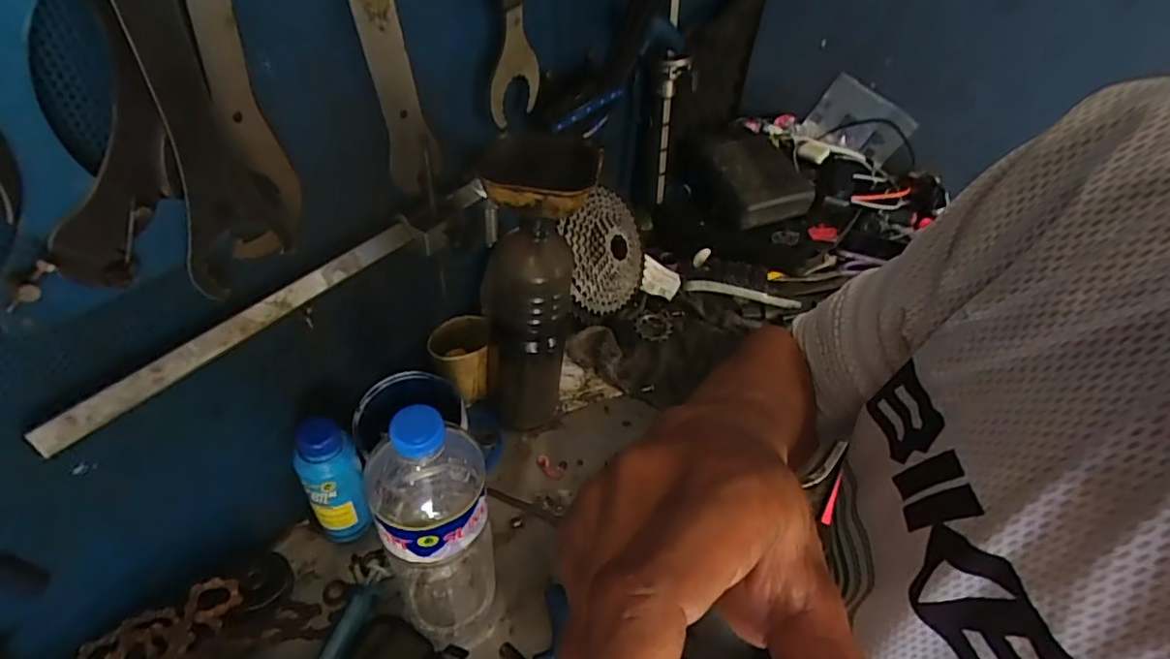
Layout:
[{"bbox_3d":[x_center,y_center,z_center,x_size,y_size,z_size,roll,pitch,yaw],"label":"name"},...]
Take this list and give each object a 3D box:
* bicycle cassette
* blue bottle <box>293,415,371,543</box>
[{"bbox_3d":[0.035,-0.104,0.784,0.032,0.151,0.164,2,42,43],"label":"bicycle cassette"},{"bbox_3d":[-0.220,0.135,0.520,0.047,0.154,0.038,-10,47,-15],"label":"blue bottle"}]

